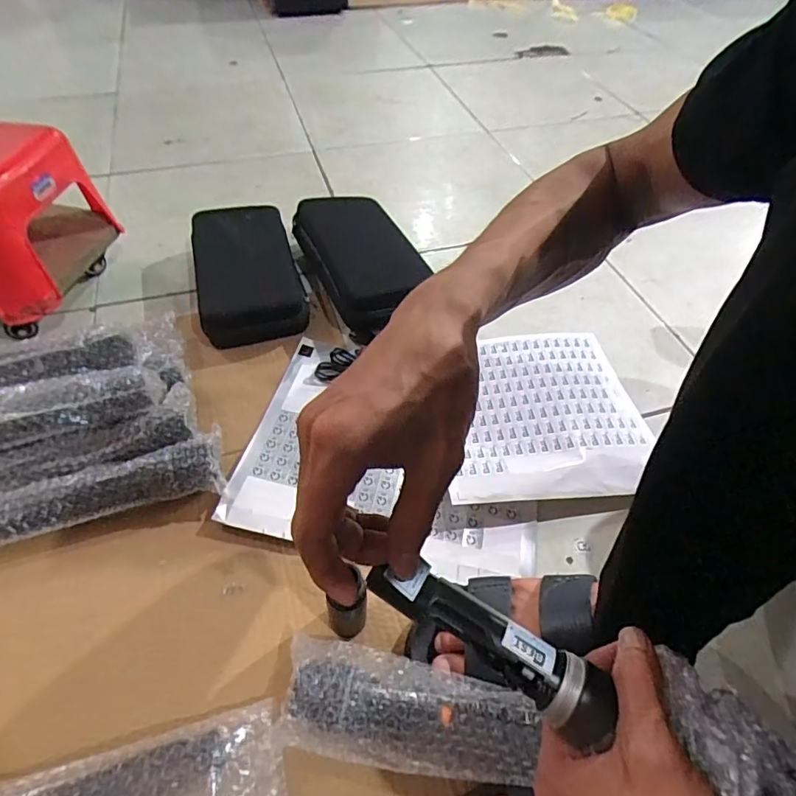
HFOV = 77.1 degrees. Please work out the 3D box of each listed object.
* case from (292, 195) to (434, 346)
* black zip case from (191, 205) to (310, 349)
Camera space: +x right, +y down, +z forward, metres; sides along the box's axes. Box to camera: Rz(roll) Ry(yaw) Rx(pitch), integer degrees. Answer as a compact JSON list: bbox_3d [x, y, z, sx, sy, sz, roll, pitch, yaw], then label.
[{"bbox_3d":[-0.052,-0.206,0.749,0.141,0.070,0.253,-20,55,-18],"label":"case"},{"bbox_3d":[-0.219,-0.189,0.727,0.136,0.075,0.243,-12,53,-12],"label":"black zip case"}]

